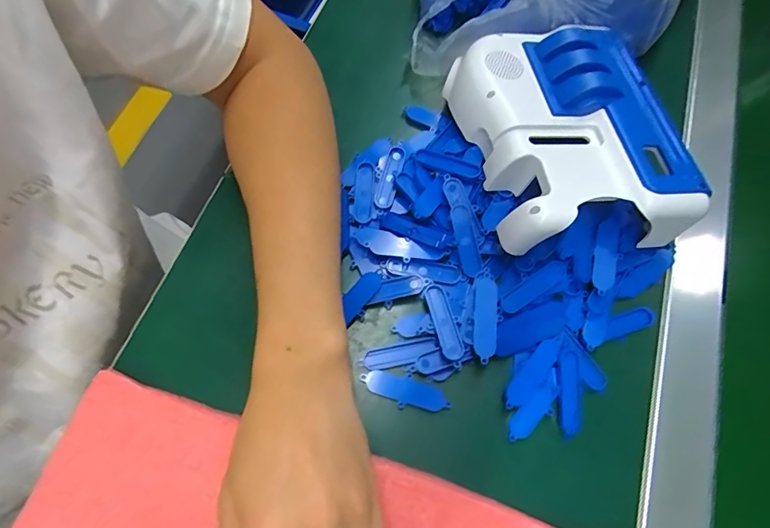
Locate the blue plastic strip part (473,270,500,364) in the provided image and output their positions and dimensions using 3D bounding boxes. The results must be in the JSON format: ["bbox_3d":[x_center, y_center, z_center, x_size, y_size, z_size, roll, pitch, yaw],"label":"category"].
[{"bbox_3d":[0.067,0.034,0.289,0.016,0.011,0.063,8,70,0],"label":"blue plastic strip part"}]

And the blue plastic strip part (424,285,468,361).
[{"bbox_3d":[0.040,0.039,0.293,0.016,0.004,0.051,-14,72,-8],"label":"blue plastic strip part"}]

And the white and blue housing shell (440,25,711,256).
[{"bbox_3d":[0.126,-0.093,0.308,0.131,0.050,0.177,-8,71,-6],"label":"white and blue housing shell"}]

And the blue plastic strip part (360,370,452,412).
[{"bbox_3d":[0.013,0.082,0.280,0.057,0.004,0.020,16,70,3],"label":"blue plastic strip part"}]

